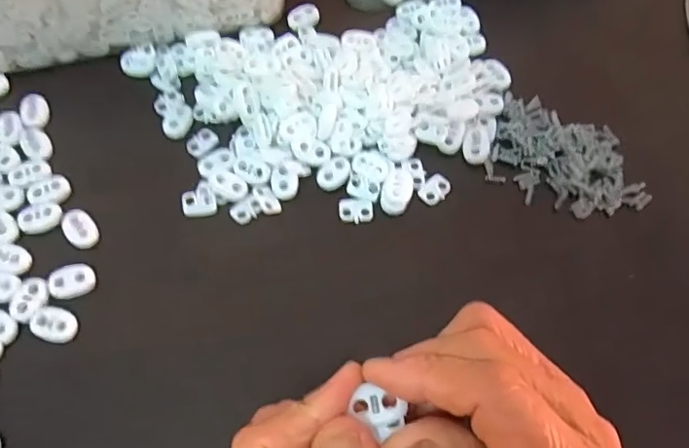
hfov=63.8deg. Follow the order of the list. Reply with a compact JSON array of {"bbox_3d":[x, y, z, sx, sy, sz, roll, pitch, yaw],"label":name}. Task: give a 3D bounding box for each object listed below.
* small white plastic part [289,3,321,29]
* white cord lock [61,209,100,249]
[{"bbox_3d":[-0.027,-0.140,0.375,0.023,0.007,0.016,-21,64,-11],"label":"small white plastic part"},{"bbox_3d":[-0.143,0.001,0.298,0.016,0.004,0.026,-36,68,-18],"label":"white cord lock"}]

